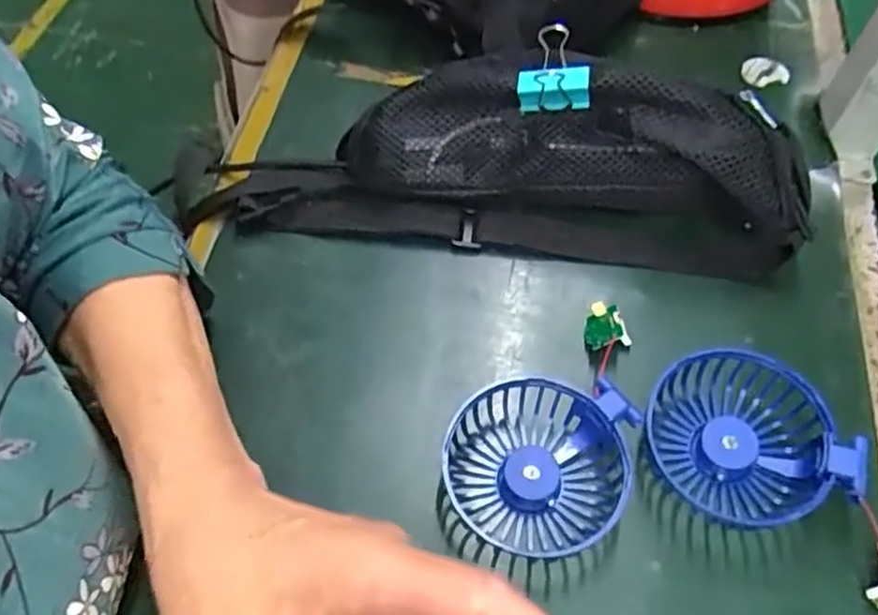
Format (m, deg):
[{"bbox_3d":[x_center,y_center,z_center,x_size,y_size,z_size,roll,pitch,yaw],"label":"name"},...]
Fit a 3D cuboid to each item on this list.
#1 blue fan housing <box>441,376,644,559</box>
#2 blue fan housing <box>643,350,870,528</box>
[{"bbox_3d":[0.049,0.076,0.354,0.089,0.033,0.078,5,58,2],"label":"blue fan housing"},{"bbox_3d":[0.156,0.065,0.357,0.097,0.036,0.081,17,59,10],"label":"blue fan housing"}]

